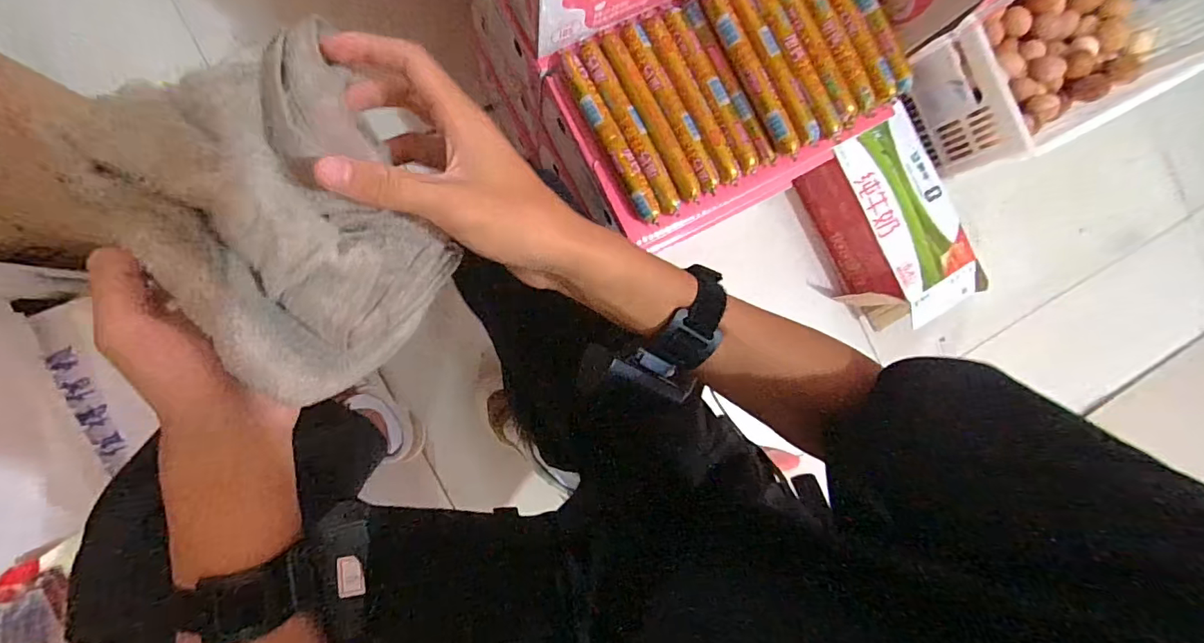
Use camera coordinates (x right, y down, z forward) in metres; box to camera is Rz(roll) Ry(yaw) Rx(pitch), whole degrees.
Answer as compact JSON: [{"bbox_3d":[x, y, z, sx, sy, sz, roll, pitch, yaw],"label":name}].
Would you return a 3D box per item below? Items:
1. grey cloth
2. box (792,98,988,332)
[{"bbox_3d":[-0.158,-0.053,0.259,0.120,0.071,0.164,-35,95,-9],"label":"grey cloth"},{"bbox_3d":[0.513,-0.168,0.918,0.180,0.135,0.342,-26,93,-9],"label":"box"}]

